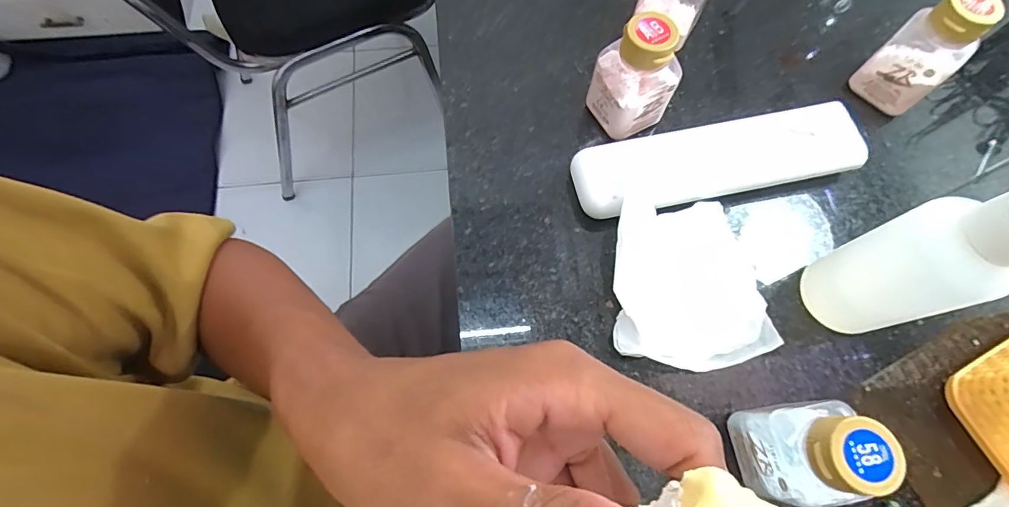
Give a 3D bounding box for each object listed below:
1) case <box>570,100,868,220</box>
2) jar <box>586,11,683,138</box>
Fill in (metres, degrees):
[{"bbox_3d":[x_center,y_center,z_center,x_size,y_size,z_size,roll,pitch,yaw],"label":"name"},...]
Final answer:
[{"bbox_3d":[0.133,-0.058,0.295,0.178,0.020,0.047,-11,72,-3],"label":"case"},{"bbox_3d":[0.079,-0.107,0.286,0.038,0.074,0.041,-30,74,-9],"label":"jar"}]

